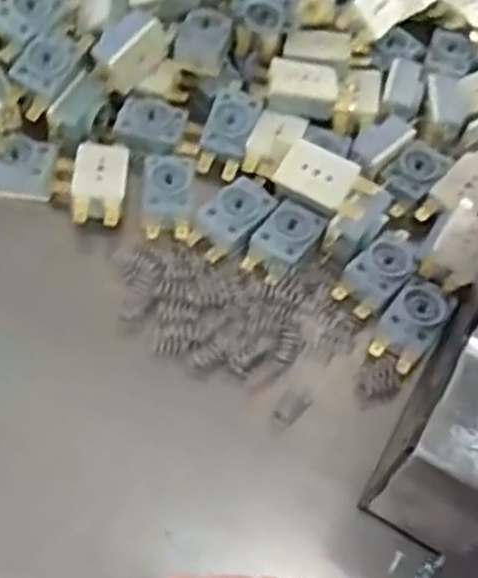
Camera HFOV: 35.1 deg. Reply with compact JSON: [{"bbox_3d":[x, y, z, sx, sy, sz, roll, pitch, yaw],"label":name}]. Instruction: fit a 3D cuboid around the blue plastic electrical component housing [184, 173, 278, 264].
[{"bbox_3d":[-0.004,-0.037,0.392,0.028,0.013,0.047,42,65,18],"label":"blue plastic electrical component housing"}]

